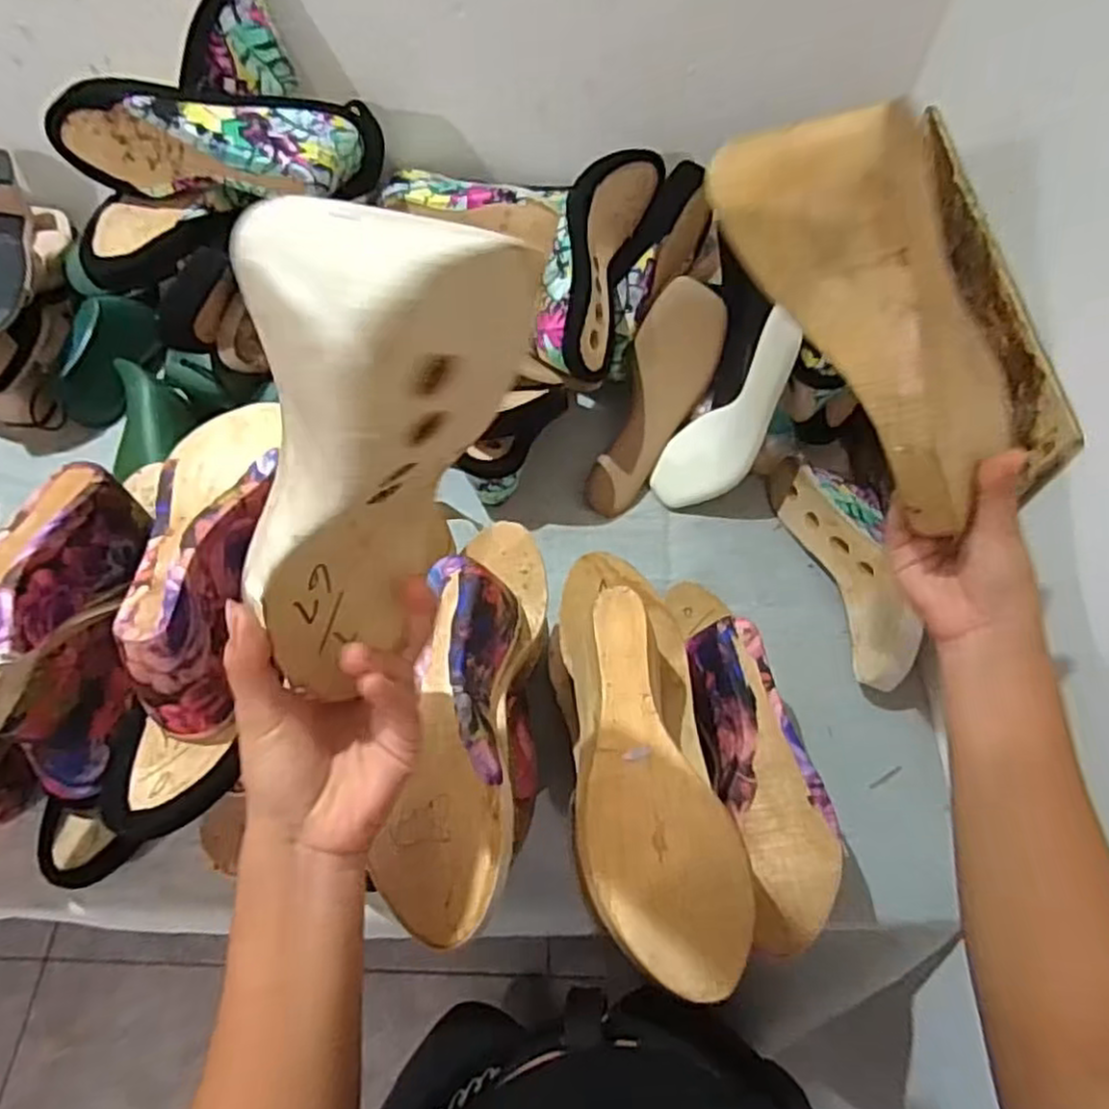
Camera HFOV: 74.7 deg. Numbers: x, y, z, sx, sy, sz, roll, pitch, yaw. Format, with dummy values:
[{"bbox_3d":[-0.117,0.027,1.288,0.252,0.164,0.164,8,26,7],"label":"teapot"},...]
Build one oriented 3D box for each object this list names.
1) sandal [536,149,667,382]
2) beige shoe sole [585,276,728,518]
[{"bbox_3d":[0.034,-0.271,0.667,0.081,0.057,0.238,15,73,7],"label":"sandal"},{"bbox_3d":[0.096,-0.147,0.712,0.076,0.046,0.225,25,101,12],"label":"beige shoe sole"}]

